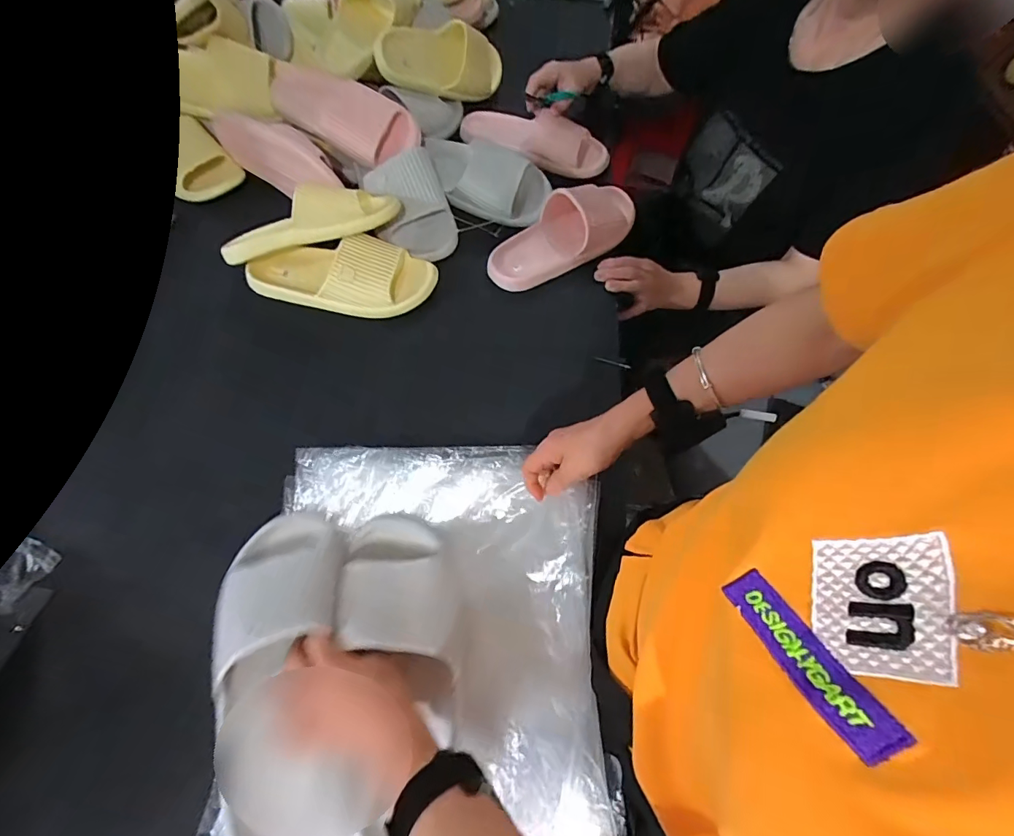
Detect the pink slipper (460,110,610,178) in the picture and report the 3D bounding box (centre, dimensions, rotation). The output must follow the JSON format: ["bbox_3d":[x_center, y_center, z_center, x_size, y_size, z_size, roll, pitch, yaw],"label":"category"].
[{"bbox_3d":[0.046,-0.485,0.802,0.256,0.064,0.102,22,65,10],"label":"pink slipper"}]

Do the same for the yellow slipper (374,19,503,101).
[{"bbox_3d":[-0.108,-0.639,0.828,0.246,0.102,0.069,-17,64,-29],"label":"yellow slipper"}]

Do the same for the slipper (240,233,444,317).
[{"bbox_3d":[-0.234,-0.204,0.648,0.260,0.054,0.102,7,64,3],"label":"slipper"}]

